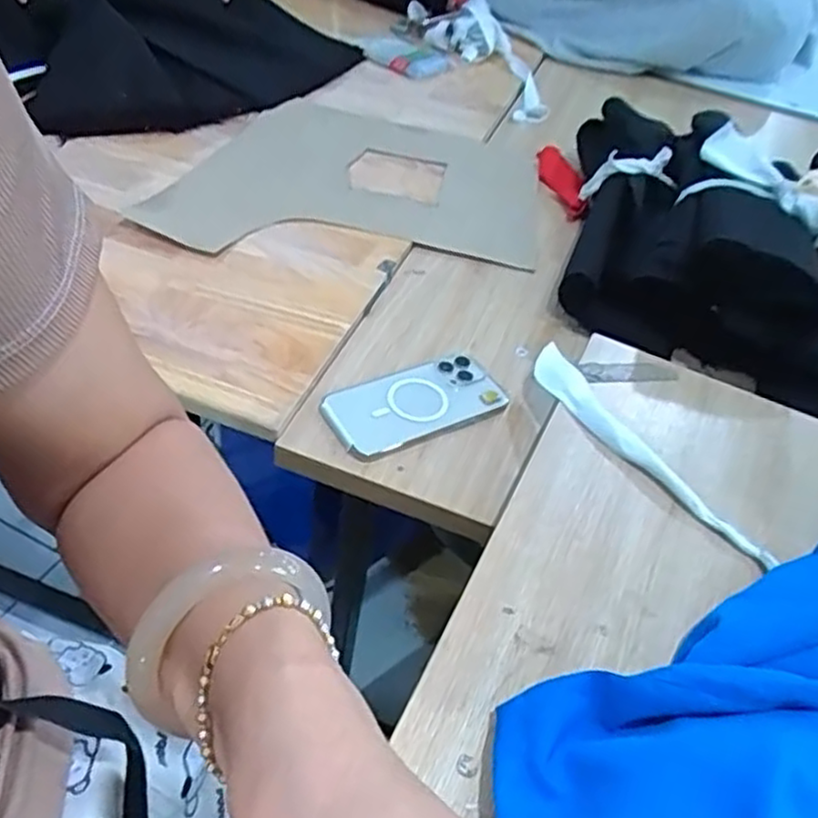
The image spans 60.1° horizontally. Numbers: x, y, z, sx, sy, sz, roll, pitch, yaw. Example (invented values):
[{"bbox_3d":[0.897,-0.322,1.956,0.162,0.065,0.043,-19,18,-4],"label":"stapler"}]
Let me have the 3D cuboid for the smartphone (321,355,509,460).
[{"bbox_3d":[0.006,-0.006,0.633,0.159,0.014,0.079,-16,50,-26],"label":"smartphone"}]

